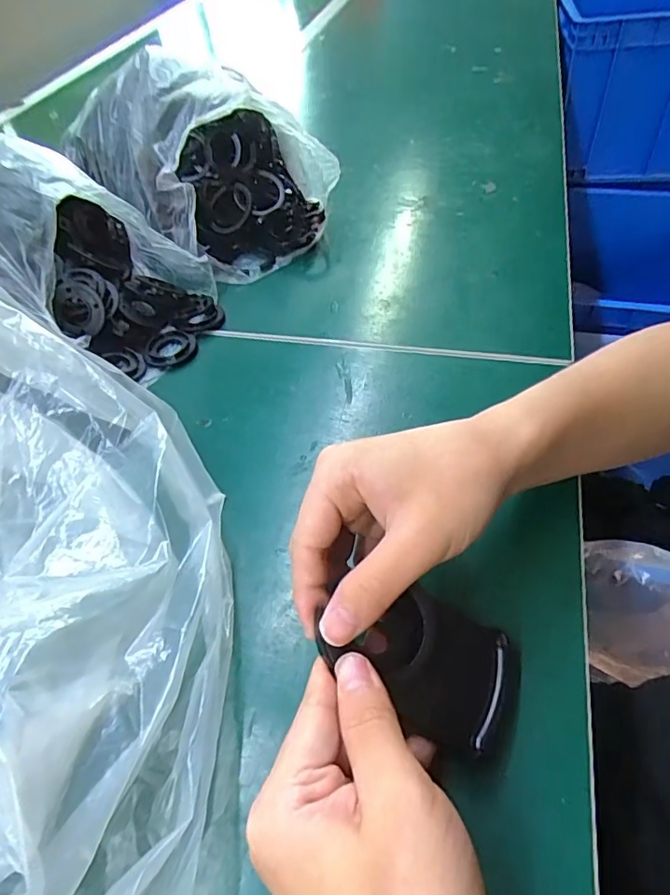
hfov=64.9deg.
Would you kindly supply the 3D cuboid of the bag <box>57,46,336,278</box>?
[{"bbox_3d":[-0.133,-0.280,0.507,0.238,0.139,0.152,34,62,28],"label":"bag"}]

